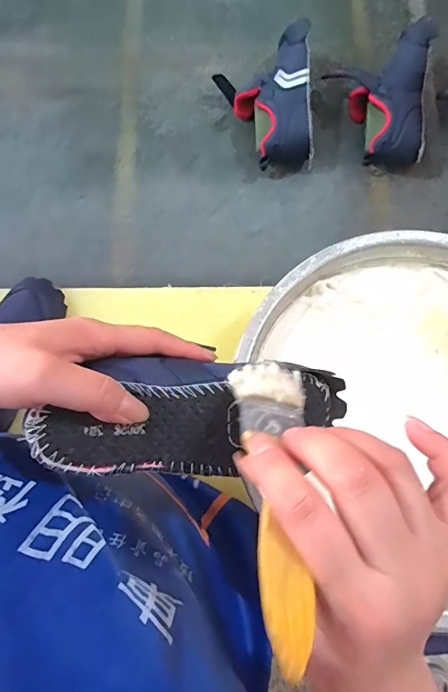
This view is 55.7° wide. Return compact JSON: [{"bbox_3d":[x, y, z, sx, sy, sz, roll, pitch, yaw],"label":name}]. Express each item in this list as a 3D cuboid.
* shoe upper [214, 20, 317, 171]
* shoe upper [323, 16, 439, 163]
[{"bbox_3d":[0.059,-0.340,0.584,0.123,0.071,0.198,-5,77,0],"label":"shoe upper"},{"bbox_3d":[0.222,-0.341,0.581,0.127,0.072,0.196,-5,77,0],"label":"shoe upper"}]

